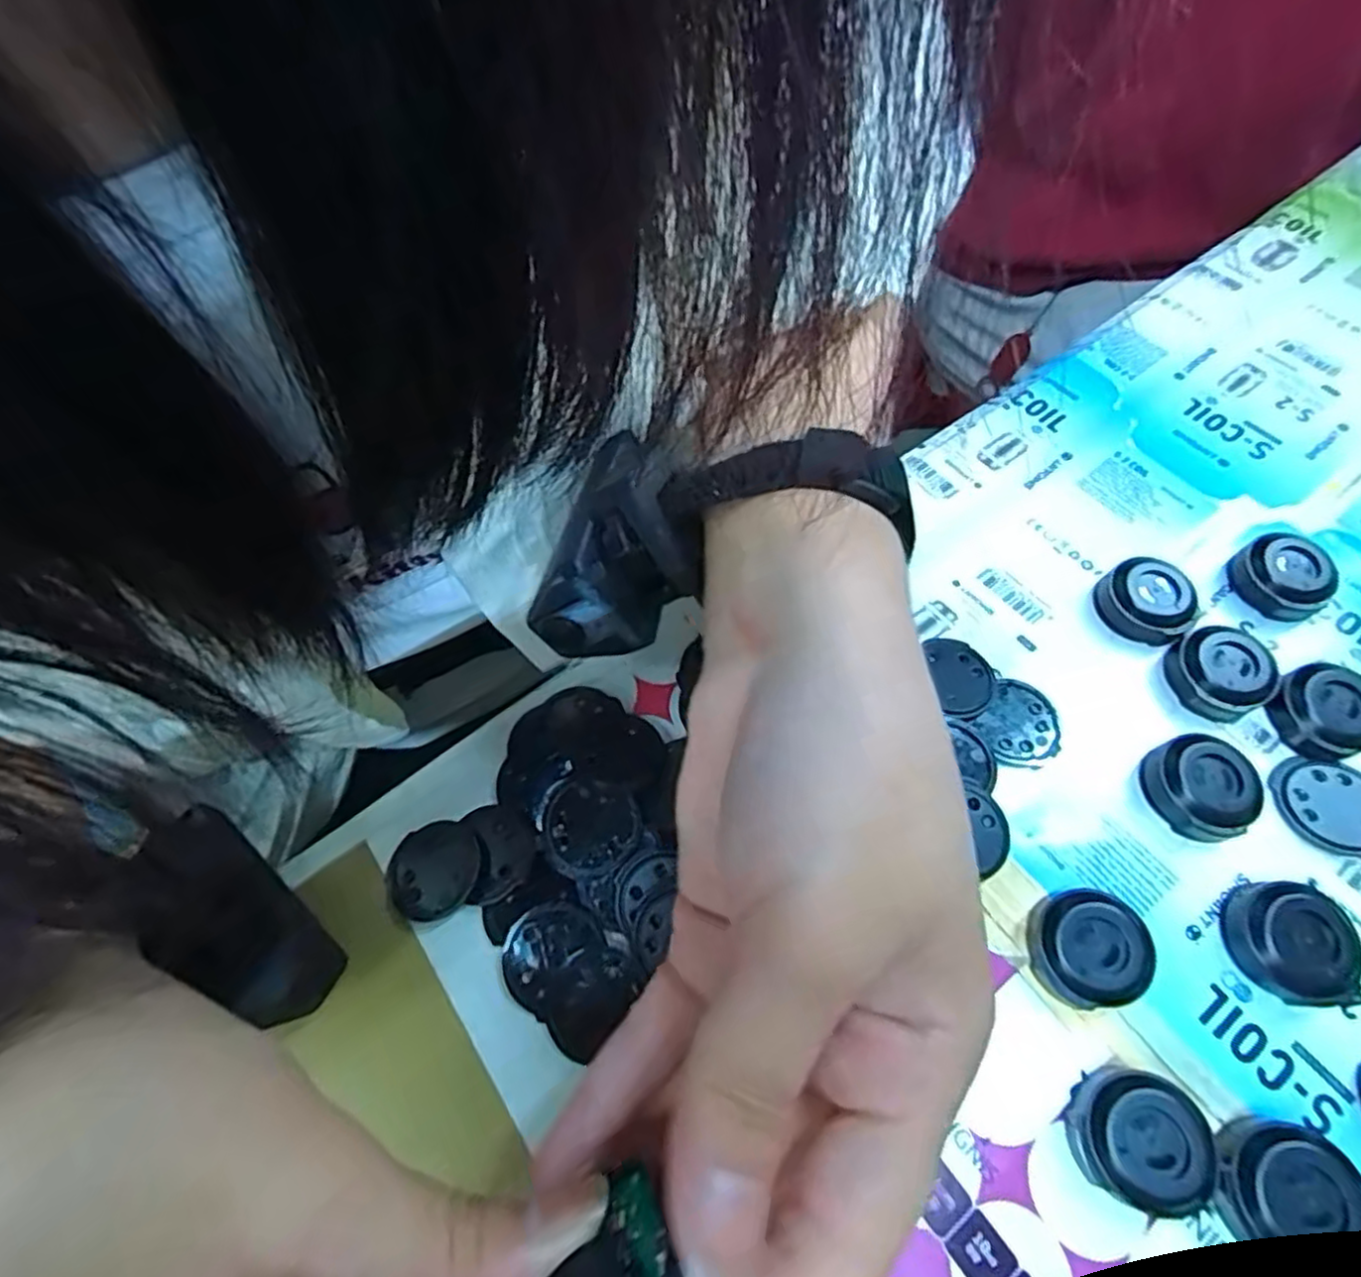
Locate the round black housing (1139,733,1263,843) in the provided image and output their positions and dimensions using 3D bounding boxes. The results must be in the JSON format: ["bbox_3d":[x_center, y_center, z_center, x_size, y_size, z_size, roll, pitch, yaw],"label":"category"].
[{"bbox_3d":[0.159,0.045,0.215,0.026,0.014,0.029,-26,64,-11],"label":"round black housing"}]

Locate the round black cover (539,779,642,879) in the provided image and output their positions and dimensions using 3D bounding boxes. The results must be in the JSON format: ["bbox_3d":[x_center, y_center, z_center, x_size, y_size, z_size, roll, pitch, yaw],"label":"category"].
[{"bbox_3d":[-0.028,0.057,0.215,0.028,0.004,0.028,-1,61,2],"label":"round black cover"}]

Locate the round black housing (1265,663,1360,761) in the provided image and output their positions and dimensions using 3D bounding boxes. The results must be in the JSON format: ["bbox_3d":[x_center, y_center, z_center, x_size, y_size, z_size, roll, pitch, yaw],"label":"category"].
[{"bbox_3d":[0.208,0.024,0.227,0.030,0.013,0.029,-1,61,2],"label":"round black housing"}]

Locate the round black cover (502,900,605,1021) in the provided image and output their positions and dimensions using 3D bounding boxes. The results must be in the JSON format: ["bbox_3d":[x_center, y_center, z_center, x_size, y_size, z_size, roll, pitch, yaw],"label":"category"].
[{"bbox_3d":[-0.038,0.091,0.203,0.029,0.004,0.025,-38,66,-17],"label":"round black cover"}]

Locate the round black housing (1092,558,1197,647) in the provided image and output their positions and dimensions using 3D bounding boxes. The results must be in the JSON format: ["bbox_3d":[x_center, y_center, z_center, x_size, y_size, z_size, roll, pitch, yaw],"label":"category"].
[{"bbox_3d":[0.164,-0.014,0.249,0.028,0.013,0.025,26,66,16],"label":"round black housing"}]

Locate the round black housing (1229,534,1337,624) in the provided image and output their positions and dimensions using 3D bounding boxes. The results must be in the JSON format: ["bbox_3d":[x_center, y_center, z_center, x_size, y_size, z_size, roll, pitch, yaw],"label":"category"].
[{"bbox_3d":[0.215,-0.022,0.251,0.028,0.014,0.029,-1,61,2],"label":"round black housing"}]

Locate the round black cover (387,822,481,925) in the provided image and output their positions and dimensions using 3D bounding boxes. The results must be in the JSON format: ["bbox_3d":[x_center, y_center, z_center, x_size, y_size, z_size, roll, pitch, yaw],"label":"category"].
[{"bbox_3d":[-0.076,0.072,0.217,0.029,0.004,0.028,-1,61,2],"label":"round black cover"}]

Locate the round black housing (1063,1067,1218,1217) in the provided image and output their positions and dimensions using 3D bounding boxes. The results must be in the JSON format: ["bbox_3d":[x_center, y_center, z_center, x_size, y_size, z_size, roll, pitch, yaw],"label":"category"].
[{"bbox_3d":[0.114,0.125,0.175,0.030,0.014,0.027,26,66,15],"label":"round black housing"}]

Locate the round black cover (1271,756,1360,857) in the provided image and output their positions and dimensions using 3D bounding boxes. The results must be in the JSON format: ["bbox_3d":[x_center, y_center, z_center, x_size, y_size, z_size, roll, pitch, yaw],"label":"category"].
[{"bbox_3d":[0.200,0.052,0.216,0.031,0.004,0.026,32,68,18],"label":"round black cover"}]

